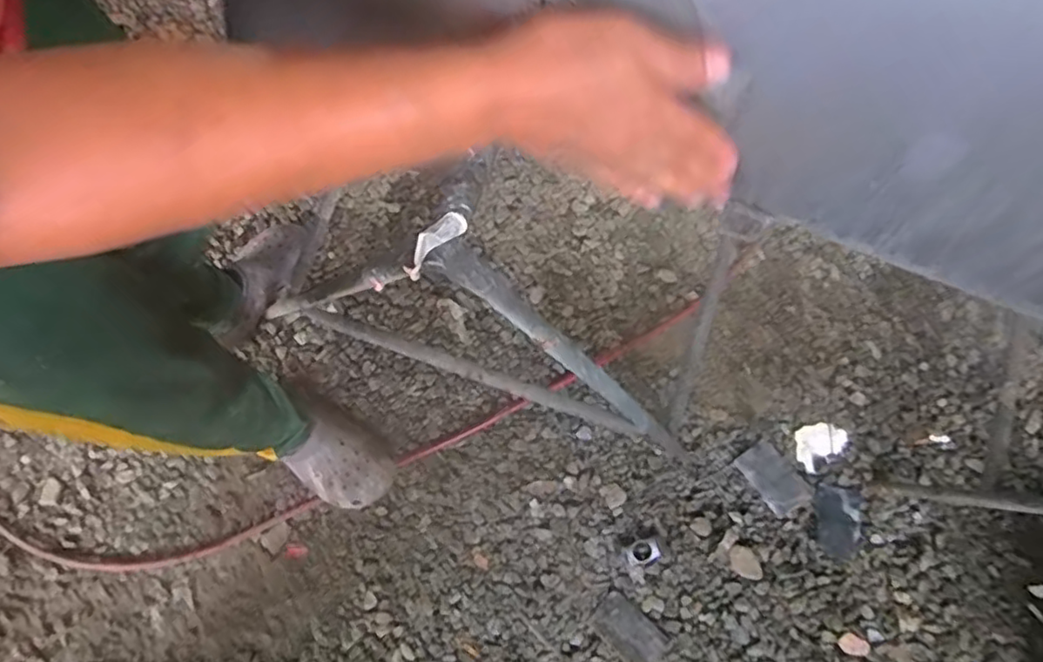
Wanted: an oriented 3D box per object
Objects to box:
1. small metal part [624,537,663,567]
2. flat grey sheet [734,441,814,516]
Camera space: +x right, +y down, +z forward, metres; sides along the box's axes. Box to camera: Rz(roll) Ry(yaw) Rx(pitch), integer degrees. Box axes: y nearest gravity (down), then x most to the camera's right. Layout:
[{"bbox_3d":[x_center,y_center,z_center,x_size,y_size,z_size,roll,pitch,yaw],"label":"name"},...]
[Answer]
[{"bbox_3d":[0.196,0.358,1.036,0.056,0.006,0.037,-19,71,-6],"label":"small metal part"},{"bbox_3d":[0.419,0.246,1.072,0.073,0.005,0.117,-34,73,-10],"label":"flat grey sheet"}]

